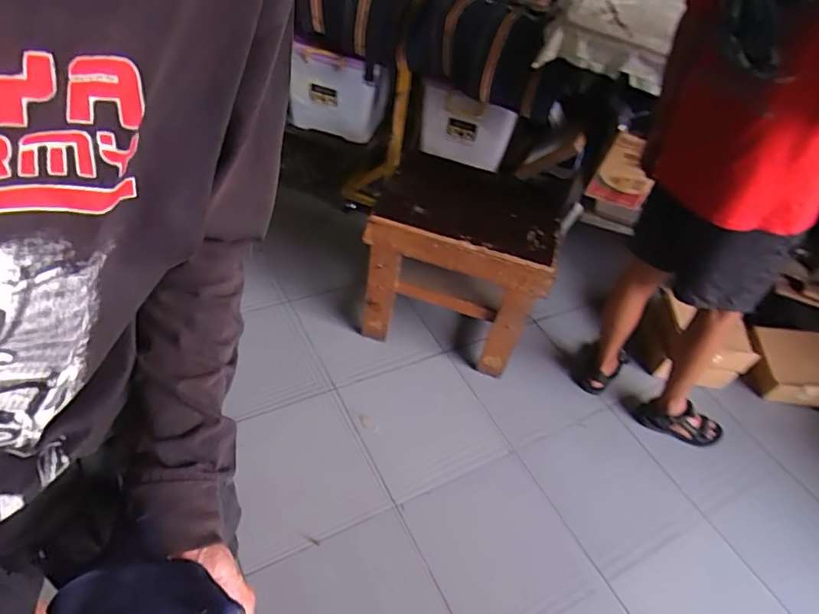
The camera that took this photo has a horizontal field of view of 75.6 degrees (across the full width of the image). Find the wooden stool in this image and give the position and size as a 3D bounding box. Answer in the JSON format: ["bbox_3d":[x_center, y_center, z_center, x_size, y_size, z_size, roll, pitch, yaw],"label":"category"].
[{"bbox_3d":[0.177,-0.173,1.746,0.548,0.461,0.564,17,48,10],"label":"wooden stool"}]

